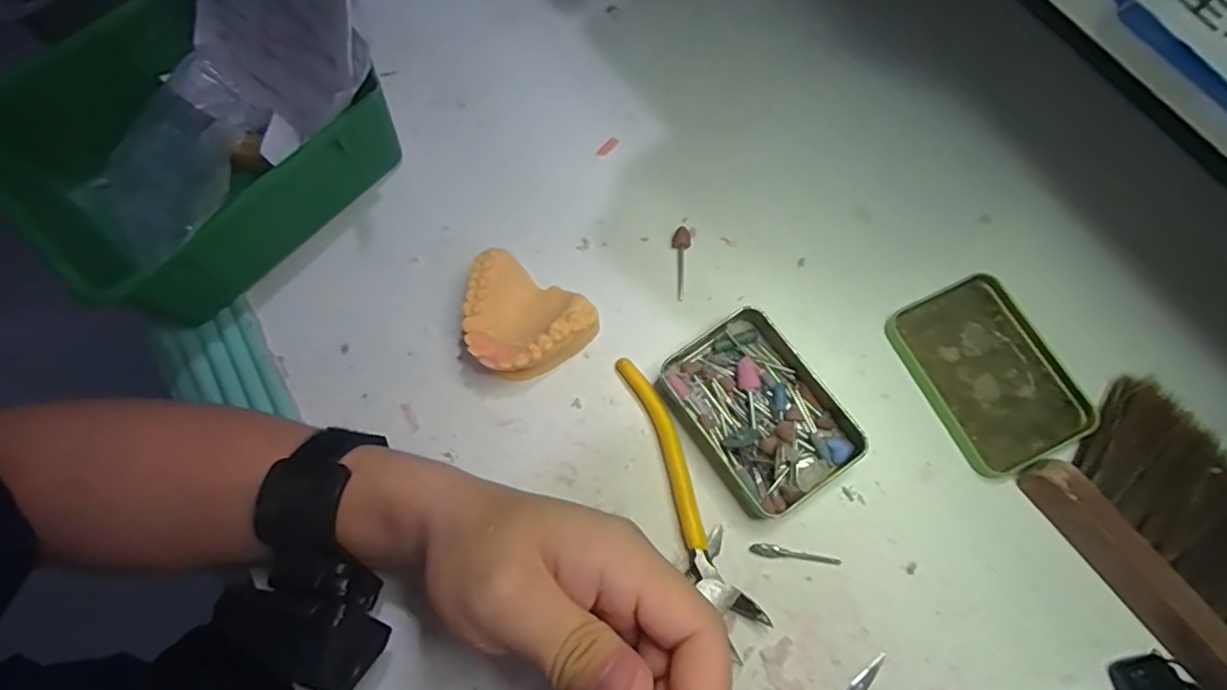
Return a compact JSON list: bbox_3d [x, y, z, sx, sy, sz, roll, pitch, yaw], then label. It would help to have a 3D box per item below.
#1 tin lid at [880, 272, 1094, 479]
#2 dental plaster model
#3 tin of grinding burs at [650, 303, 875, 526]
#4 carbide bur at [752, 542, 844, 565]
[{"bbox_3d":[0.204,0.014,0.308,0.075,0.007,0.098,-25,74,-7],"label":"tin lid"},{"bbox_3d":[-0.052,-0.017,0.313,0.062,0.031,0.067,-37,75,-10],"label":"dental plaster model"},{"bbox_3d":[0.077,0.035,0.300,0.076,0.017,0.099,-35,75,-10],"label":"tin of grinding burs"},{"bbox_3d":[0.091,0.104,0.285,0.043,0.004,0.007,6,72,3],"label":"carbide bur"}]

